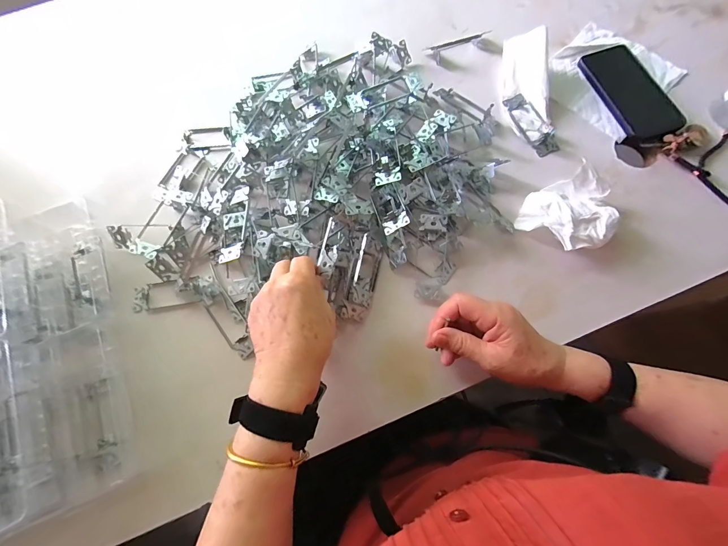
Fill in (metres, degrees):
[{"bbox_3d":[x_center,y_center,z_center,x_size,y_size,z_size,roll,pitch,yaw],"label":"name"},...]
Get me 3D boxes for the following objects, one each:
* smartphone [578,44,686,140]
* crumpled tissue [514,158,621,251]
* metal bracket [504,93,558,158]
[{"bbox_3d":[0.394,-0.283,0.480,0.079,0.017,0.177,-12,73,-1],"label":"smartphone"},{"bbox_3d":[0.267,-0.081,0.410,0.101,0.037,0.103,36,78,12],"label":"crumpled tissue"},{"bbox_3d":[0.247,-0.222,0.468,0.039,0.015,0.109,-20,73,-4],"label":"metal bracket"}]

